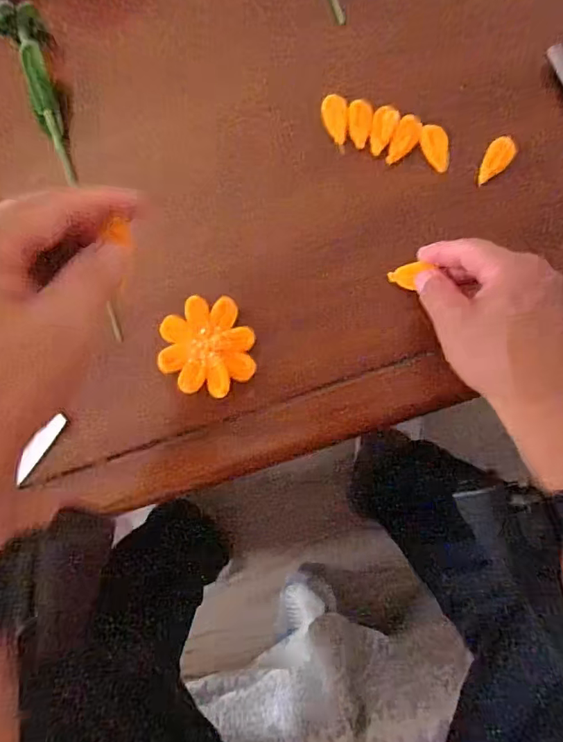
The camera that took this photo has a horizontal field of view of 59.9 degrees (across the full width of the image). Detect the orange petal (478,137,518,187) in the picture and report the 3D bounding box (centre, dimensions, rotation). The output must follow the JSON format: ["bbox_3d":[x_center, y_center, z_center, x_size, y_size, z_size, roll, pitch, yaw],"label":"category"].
[{"bbox_3d":[0.170,-0.166,0.384,0.020,0.005,0.043,25,87,6],"label":"orange petal"}]

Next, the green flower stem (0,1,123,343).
[{"bbox_3d":[-0.172,-0.170,0.408,0.045,0.030,0.292,-23,83,2],"label":"green flower stem"}]

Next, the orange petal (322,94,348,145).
[{"bbox_3d":[0.045,-0.207,0.400,0.019,0.005,0.042,-11,84,3],"label":"orange petal"}]

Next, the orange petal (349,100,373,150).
[{"bbox_3d":[0.064,-0.203,0.398,0.018,0.004,0.040,3,85,5],"label":"orange petal"}]

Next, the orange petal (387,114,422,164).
[{"bbox_3d":[0.100,-0.186,0.395,0.019,0.006,0.041,25,87,6],"label":"orange petal"}]

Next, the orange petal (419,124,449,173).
[{"bbox_3d":[0.123,-0.178,0.391,0.021,0.006,0.038,-8,84,4],"label":"orange petal"}]

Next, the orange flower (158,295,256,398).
[{"bbox_3d":[-0.059,-0.020,0.389,0.073,0.010,0.074,0,84,4],"label":"orange flower"}]

